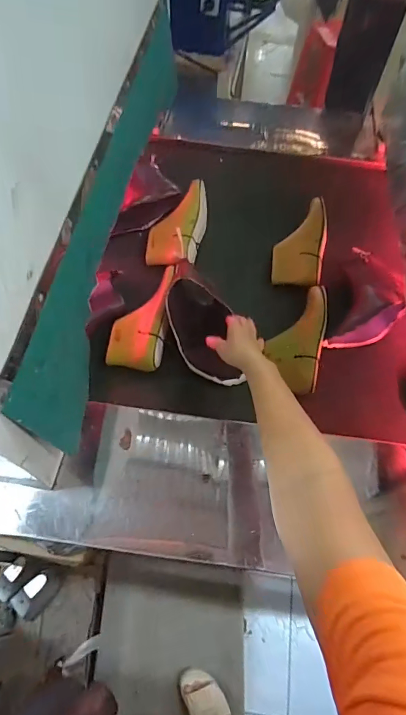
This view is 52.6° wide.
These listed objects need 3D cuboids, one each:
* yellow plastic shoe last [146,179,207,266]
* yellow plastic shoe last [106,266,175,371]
[{"bbox_3d":[-0.058,-0.289,0.922,0.112,0.065,0.244,13,62,4],"label":"yellow plastic shoe last"},{"bbox_3d":[-0.122,-0.082,0.809,0.106,0.054,0.210,6,62,1],"label":"yellow plastic shoe last"}]

